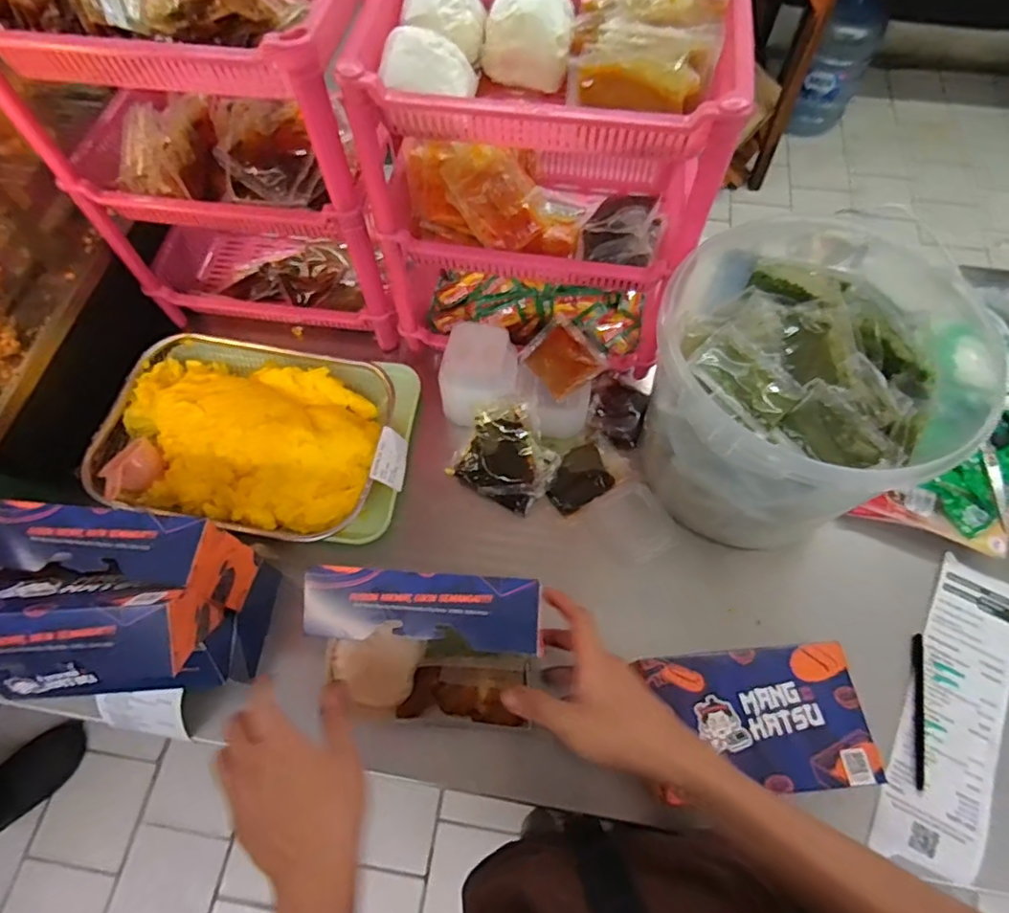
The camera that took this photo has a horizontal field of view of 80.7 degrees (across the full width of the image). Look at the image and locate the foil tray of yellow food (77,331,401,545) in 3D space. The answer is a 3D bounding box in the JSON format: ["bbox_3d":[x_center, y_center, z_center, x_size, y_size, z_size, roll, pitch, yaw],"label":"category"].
[{"bbox_3d":[-0.266,-0.031,0.634,0.328,0.055,0.227,8,64,4],"label":"foil tray of yellow food"}]

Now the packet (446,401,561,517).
[{"bbox_3d":[0.005,-0.002,0.628,0.100,0.021,0.101,26,100,9],"label":"packet"}]

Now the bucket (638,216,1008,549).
[{"bbox_3d":[0.244,-0.049,0.541,0.237,0.197,0.223,0,64,0],"label":"bucket"}]

